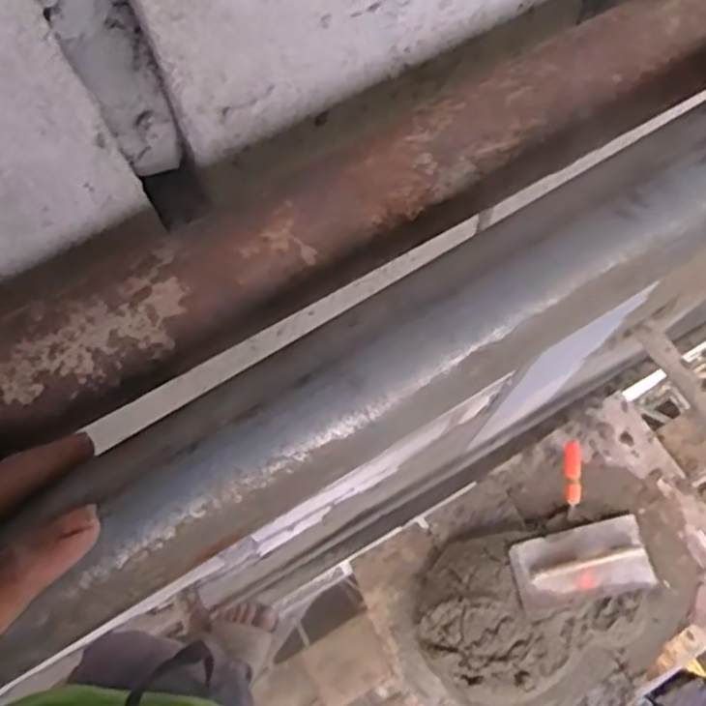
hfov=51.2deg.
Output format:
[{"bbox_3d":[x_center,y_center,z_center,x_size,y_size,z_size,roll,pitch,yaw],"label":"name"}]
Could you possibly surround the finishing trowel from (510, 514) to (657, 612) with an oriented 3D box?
[{"bbox_3d":[0.526,0.484,1.698,0.329,0.074,0.154,-11,73,-4],"label":"finishing trowel"}]

